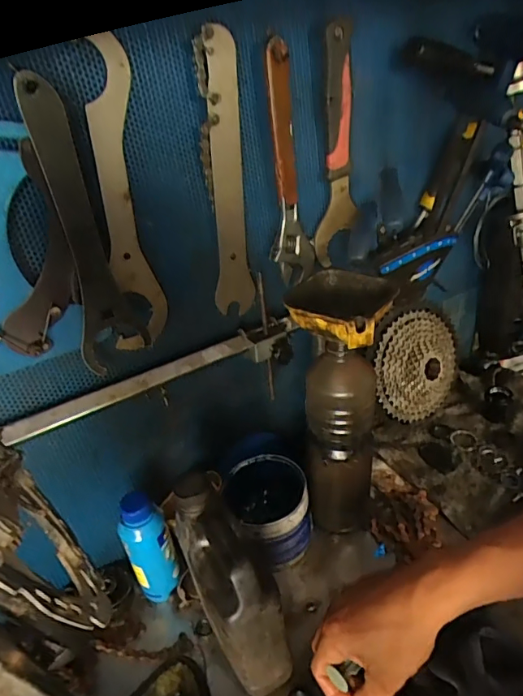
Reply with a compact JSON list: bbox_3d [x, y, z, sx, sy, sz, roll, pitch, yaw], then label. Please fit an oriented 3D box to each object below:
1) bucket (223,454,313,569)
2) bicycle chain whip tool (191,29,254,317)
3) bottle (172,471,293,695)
[{"bbox_3d":[0.012,0.196,0.587,0.091,0.082,0.108,-19,33,-16],"label":"bucket"},{"bbox_3d":[-0.034,-0.159,0.473,0.041,0.264,0.012,-14,31,-20],"label":"bicycle chain whip tool"},{"bbox_3d":[-0.027,0.235,0.446,0.055,0.191,0.110,-26,35,-24],"label":"bottle"}]

